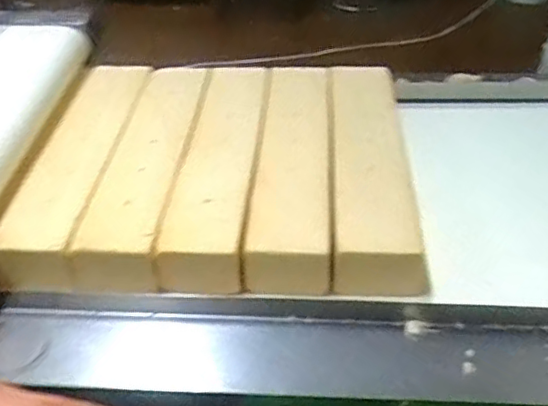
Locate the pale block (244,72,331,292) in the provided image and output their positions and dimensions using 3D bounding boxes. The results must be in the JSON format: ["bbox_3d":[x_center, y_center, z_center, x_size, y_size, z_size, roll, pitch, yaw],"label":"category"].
[{"bbox_3d":[0.025,-0.050,0.697,0.084,0.053,0.360,3,38,3],"label":"pale block"}]

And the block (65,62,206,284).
[{"bbox_3d":[-0.136,-0.049,0.700,0.083,0.053,0.350,2,38,3],"label":"block"}]

